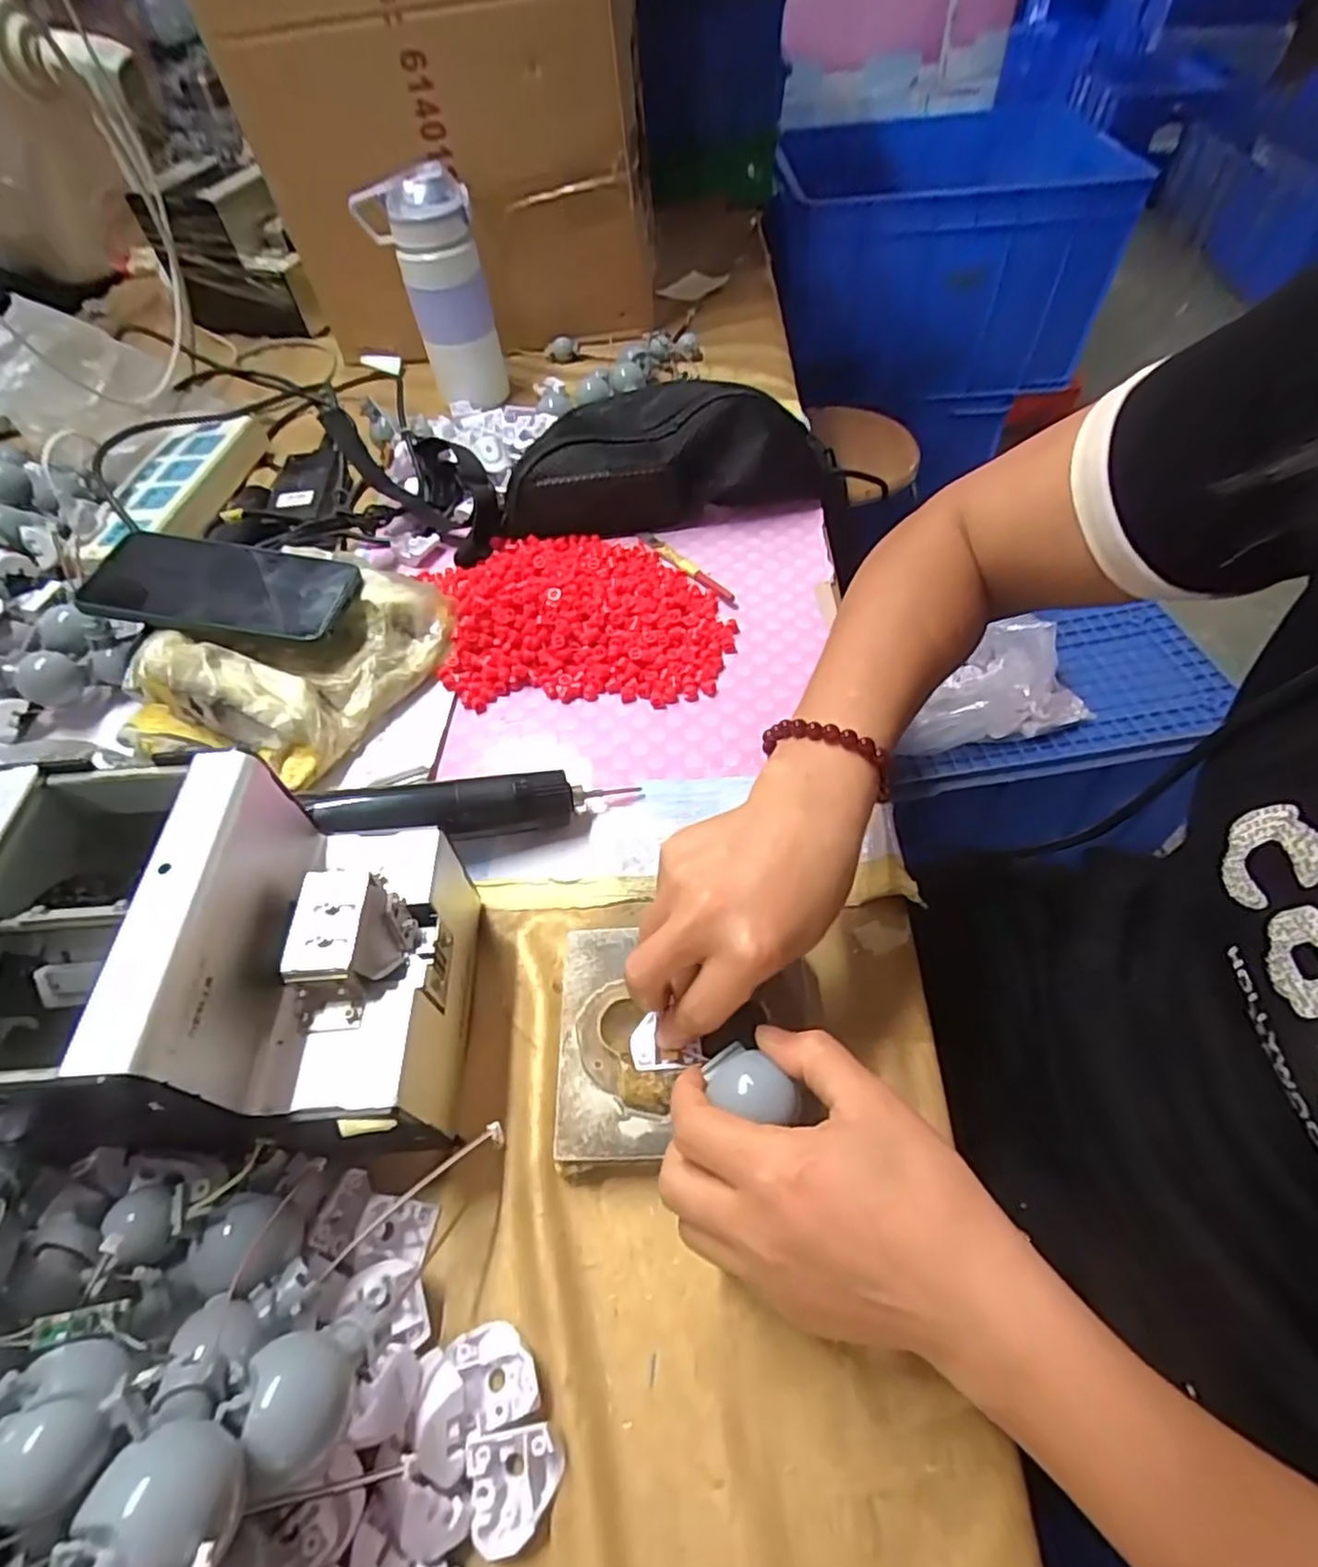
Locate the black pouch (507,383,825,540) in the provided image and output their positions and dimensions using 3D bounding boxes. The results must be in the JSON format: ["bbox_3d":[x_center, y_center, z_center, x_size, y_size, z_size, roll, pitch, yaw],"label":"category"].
[{"bbox_3d":[-0.003,-0.275,0.571,0.260,0.067,0.119,-14,54,-5],"label":"black pouch"}]

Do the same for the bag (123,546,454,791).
[{"bbox_3d":[-0.242,-0.085,0.462,0.152,0.056,0.185,19,58,18],"label":"bag"}]

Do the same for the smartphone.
[{"bbox_3d":[-0.289,-0.133,0.462,0.163,0.012,0.074,7,59,3],"label":"smartphone"}]

